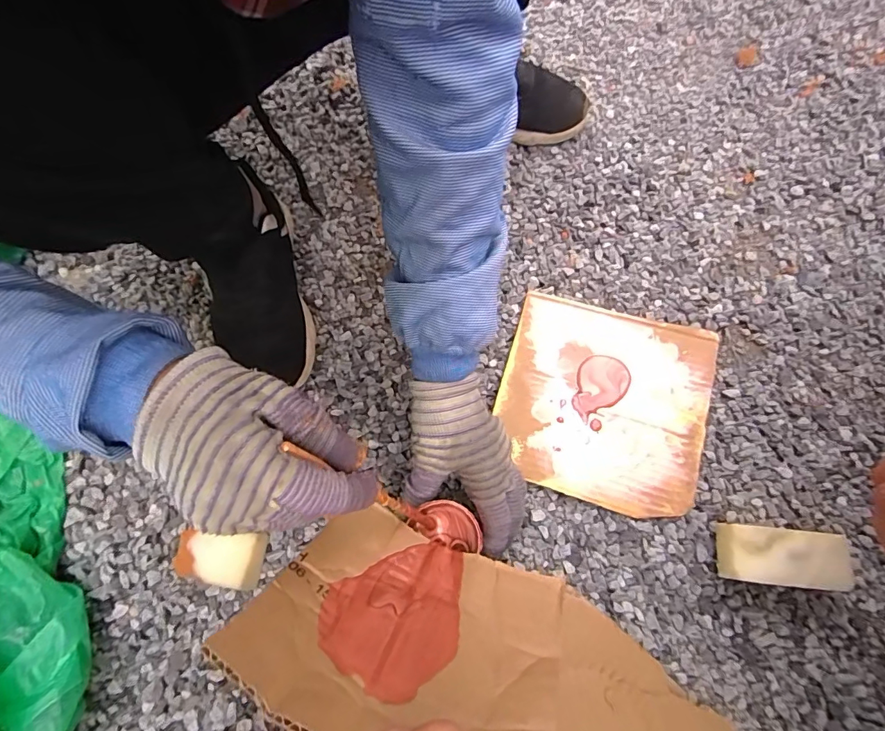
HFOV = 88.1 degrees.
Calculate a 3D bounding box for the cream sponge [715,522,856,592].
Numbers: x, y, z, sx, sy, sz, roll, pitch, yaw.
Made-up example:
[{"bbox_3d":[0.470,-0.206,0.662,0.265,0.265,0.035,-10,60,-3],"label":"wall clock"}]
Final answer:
[{"bbox_3d":[0.262,0.147,0.353,0.095,0.036,0.040,4,71,4],"label":"cream sponge"}]

